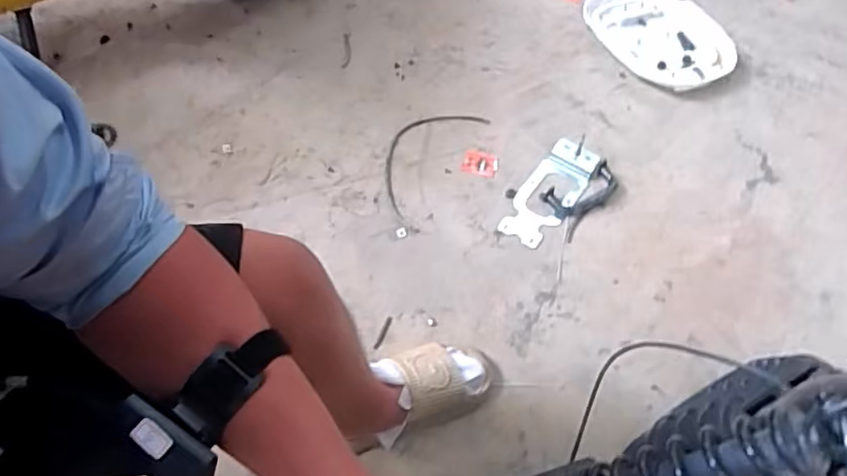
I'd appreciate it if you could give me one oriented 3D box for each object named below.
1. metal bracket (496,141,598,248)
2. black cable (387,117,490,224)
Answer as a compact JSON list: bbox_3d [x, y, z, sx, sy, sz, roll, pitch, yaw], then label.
[{"bbox_3d":[0.247,-0.091,1.200,0.100,0.018,0.260,30,61,18],"label":"metal bracket"},{"bbox_3d":[-0.003,-0.174,1.251,0.137,0.009,0.323,30,61,18],"label":"black cable"}]

